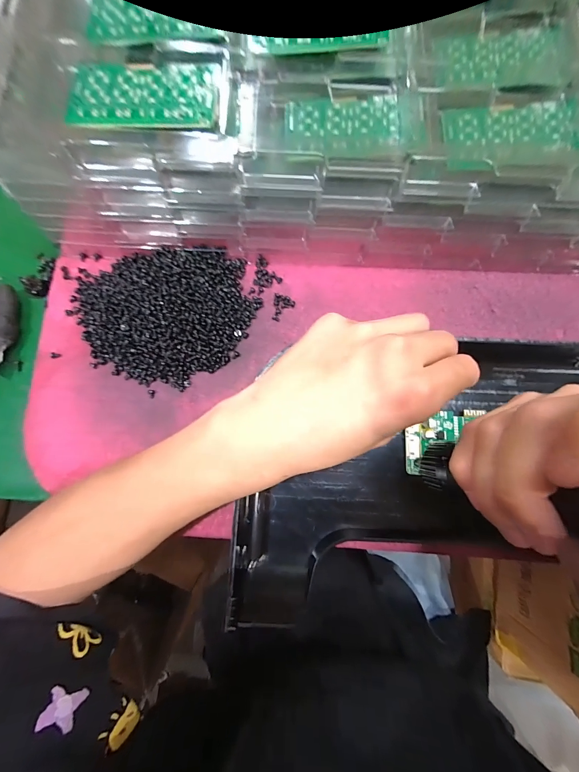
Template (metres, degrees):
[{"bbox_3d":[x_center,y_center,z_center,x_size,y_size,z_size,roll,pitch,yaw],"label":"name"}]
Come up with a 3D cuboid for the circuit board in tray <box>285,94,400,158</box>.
[{"bbox_3d":[0.036,-0.180,0.226,0.076,0.007,0.045,1,80,-1],"label":"circuit board in tray"}]

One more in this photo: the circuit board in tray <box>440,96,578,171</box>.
[{"bbox_3d":[0.156,-0.176,0.227,0.093,0.007,0.050,-1,80,-2],"label":"circuit board in tray"}]

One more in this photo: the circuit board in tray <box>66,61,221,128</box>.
[{"bbox_3d":[-0.091,-0.182,0.205,0.092,0.006,0.051,1,80,-1],"label":"circuit board in tray"}]

